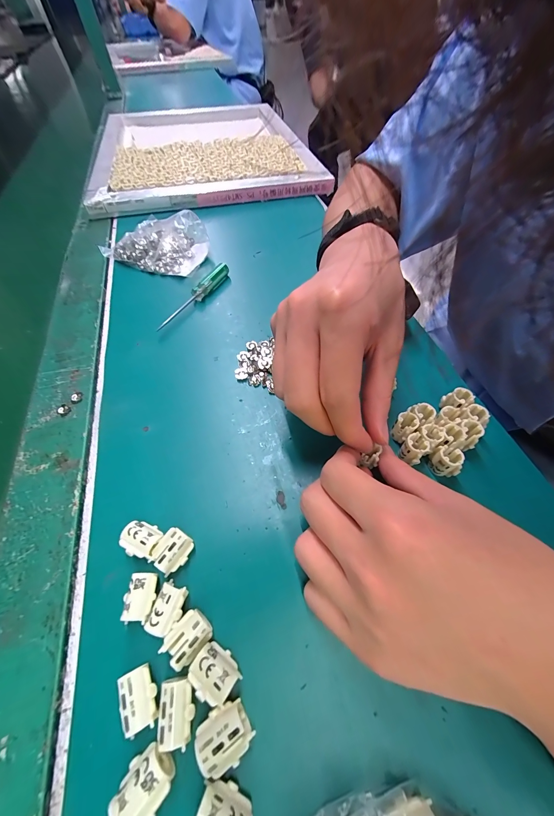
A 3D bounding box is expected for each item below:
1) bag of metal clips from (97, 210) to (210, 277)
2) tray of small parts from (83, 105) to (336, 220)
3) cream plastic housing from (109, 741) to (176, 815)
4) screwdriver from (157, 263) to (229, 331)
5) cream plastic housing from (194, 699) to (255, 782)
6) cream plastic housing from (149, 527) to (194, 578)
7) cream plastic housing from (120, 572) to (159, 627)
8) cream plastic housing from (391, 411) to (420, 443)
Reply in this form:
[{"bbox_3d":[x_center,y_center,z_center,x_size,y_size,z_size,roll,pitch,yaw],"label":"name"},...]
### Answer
[{"bbox_3d":[-0.146,-0.211,0.340,0.118,0.050,0.091,30,61,17],"label":"bag of metal clips"},{"bbox_3d":[-0.148,-0.506,0.548,0.359,0.034,0.469,-11,57,-8],"label":"tray of small parts"},{"bbox_3d":[-0.055,0.158,0.118,0.023,0.014,0.018,-36,64,-22],"label":"cream plastic housing"},{"bbox_3d":[-0.086,-0.120,0.299,0.010,0.017,0.110,26,60,15],"label":"screwdriver"},{"bbox_3d":[-0.024,0.146,0.125,0.022,0.014,0.019,-27,61,-18],"label":"cream plastic housing"},{"bbox_3d":[-0.062,0.084,0.166,0.019,0.011,0.021,31,61,18],"label":"cream plastic housing"},{"bbox_3d":[-0.074,0.102,0.152,0.015,0.007,0.021,-5,57,-4],"label":"cream plastic housing"},{"bbox_3d":[0.093,0.014,0.206,0.013,0.019,0.015,39,64,22],"label":"cream plastic housing"}]

